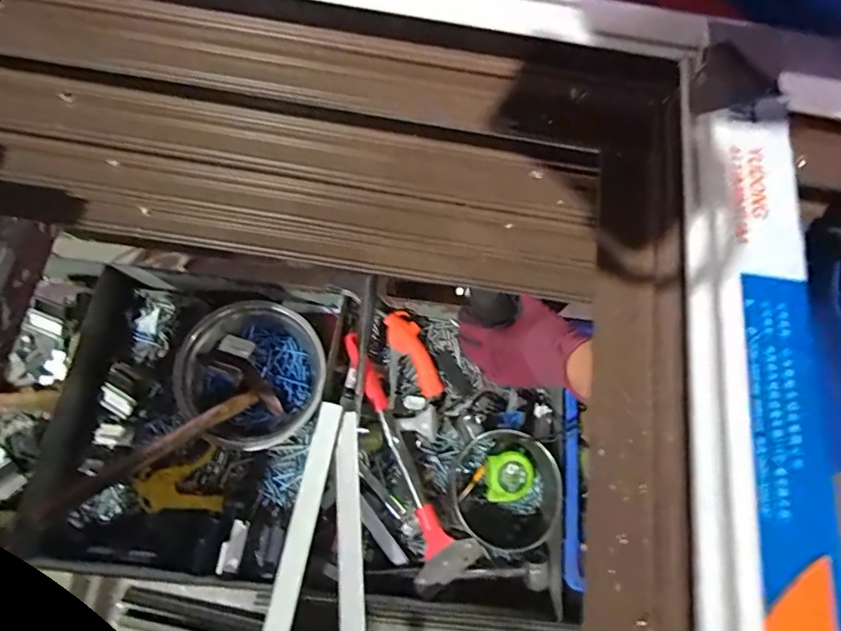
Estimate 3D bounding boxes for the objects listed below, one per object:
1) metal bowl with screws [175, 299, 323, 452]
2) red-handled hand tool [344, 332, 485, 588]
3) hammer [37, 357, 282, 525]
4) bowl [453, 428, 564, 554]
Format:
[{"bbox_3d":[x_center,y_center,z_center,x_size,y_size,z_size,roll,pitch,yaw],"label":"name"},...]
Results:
[{"bbox_3d":[-0.243,0.087,0.722,0.189,0.070,0.200,1,71,-2],"label":"metal bowl with screws"},{"bbox_3d":[-0.034,0.194,0.700,0.088,0.046,0.359,-25,74,-11],"label":"red-handled hand tool"},{"bbox_3d":[-0.329,0.158,0.644,0.289,0.027,0.104,-35,75,-34],"label":"hammer"},{"bbox_3d":[0.113,0.238,0.673,0.133,0.081,0.145,1,71,-2],"label":"bowl"}]

